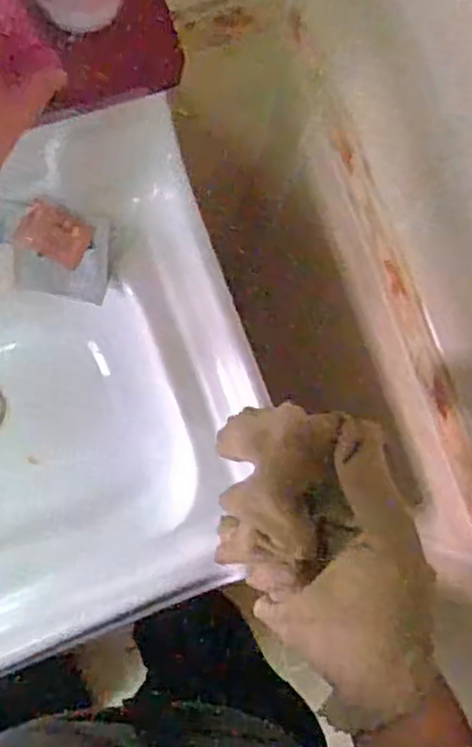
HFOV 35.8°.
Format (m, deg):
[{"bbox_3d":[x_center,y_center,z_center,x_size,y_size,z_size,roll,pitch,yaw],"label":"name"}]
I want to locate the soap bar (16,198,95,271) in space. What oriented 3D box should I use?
[{"bbox_3d":[-0.190,-0.148,0.773,0.073,0.012,0.052,26,104,-5],"label":"soap bar"}]

